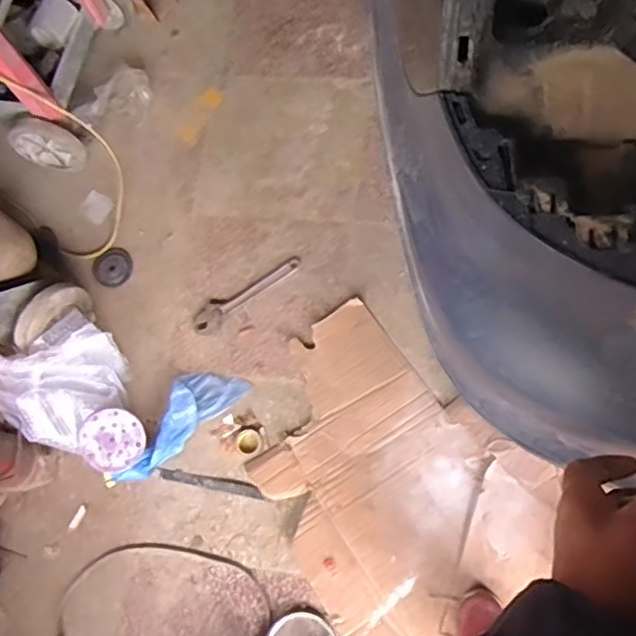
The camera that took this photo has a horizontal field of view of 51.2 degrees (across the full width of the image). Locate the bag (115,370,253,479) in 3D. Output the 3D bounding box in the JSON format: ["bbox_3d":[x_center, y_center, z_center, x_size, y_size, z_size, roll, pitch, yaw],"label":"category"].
[{"bbox_3d":[-0.326,0.228,1.494,0.351,0.027,0.129,-41,72,-6],"label":"bag"}]

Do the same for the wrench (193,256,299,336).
[{"bbox_3d":[-0.170,-0.062,1.562,0.282,0.025,0.064,-38,72,-6],"label":"wrench"}]

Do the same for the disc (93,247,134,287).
[{"bbox_3d":[-0.502,-0.124,1.634,0.095,0.017,0.106,-29,74,-8],"label":"disc"}]

